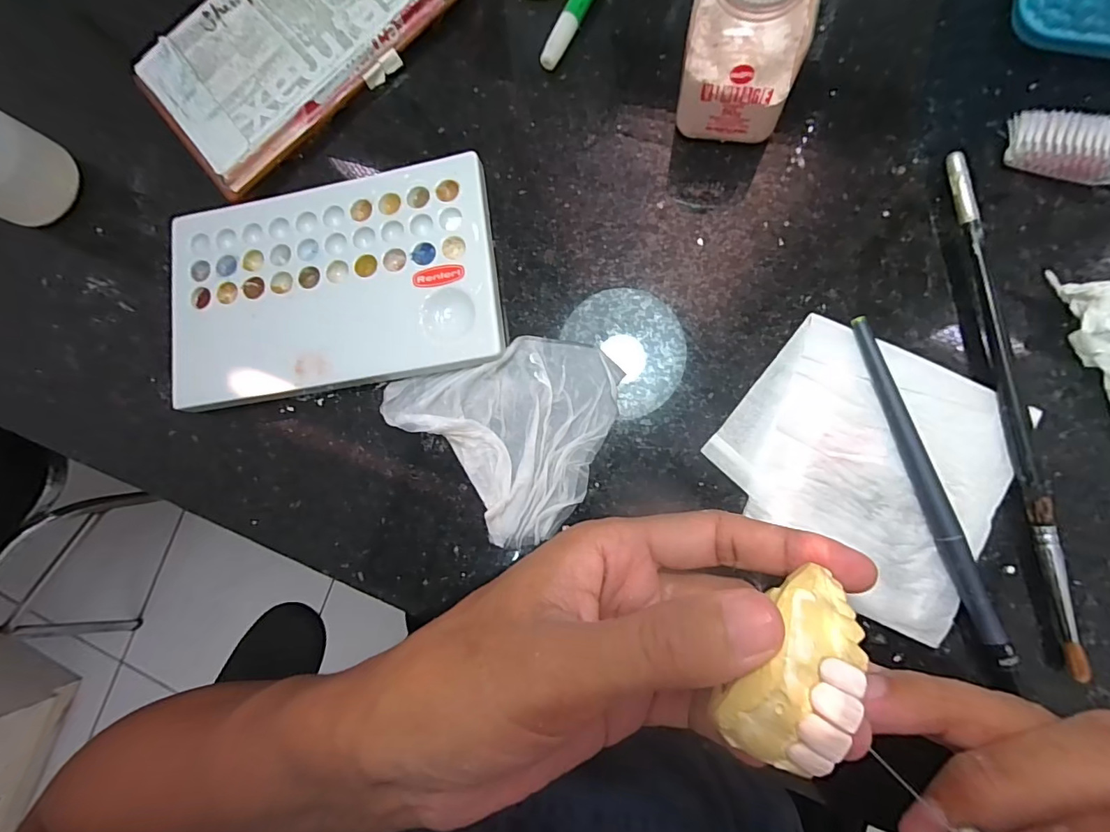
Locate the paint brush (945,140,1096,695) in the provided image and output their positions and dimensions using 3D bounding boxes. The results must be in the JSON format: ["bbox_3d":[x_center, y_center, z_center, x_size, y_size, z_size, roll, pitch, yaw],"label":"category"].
[{"bbox_3d":[0.165,-0.006,0.171,0.007,0.009,0.187,-9,83,7],"label":"paint brush"}]

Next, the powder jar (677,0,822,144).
[{"bbox_3d":[0.070,-0.136,0.172,0.042,0.067,0.035,12,86,9],"label":"powder jar"}]

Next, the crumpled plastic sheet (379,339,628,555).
[{"bbox_3d":[-0.014,-0.001,0.198,0.083,0.009,0.086,-42,80,2],"label":"crumpled plastic sheet"}]

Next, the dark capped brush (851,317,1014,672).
[{"bbox_3d":[0.135,0.024,0.171,0.007,0.007,0.126,-18,82,5],"label":"dark capped brush"}]

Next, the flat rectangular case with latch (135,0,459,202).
[{"bbox_3d":[-0.126,-0.185,0.229,0.149,0.011,0.087,-41,80,2],"label":"flat rectangular case with latch"}]

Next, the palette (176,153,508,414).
[{"bbox_3d":[-0.100,-0.058,0.215,0.150,0.012,0.091,-9,83,6],"label":"palette"}]

